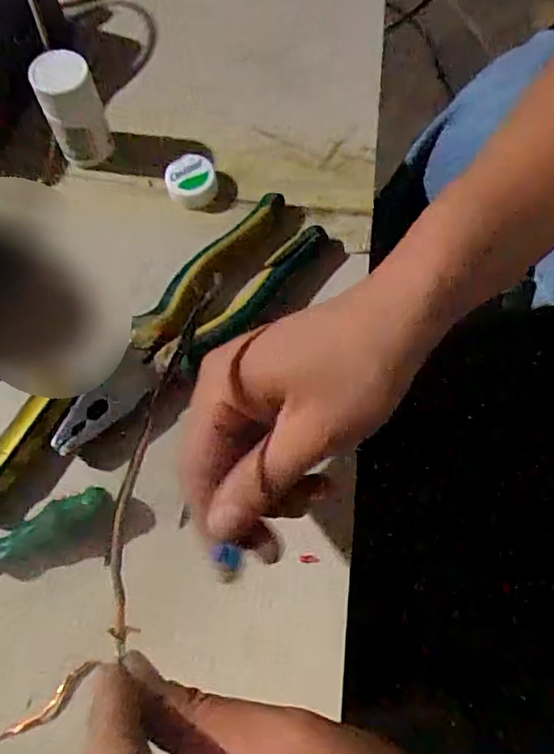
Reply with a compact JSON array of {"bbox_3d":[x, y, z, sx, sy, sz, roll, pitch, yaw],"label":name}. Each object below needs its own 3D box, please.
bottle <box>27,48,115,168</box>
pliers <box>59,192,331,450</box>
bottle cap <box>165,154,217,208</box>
[{"bbox_3d":[-0.124,-0.161,0.355,0.034,0.062,0.035,-12,73,-3],"label":"bottle"},{"bbox_3d":[-0.046,-0.028,0.330,0.053,0.024,0.189,39,77,11],"label":"pliers"},{"bbox_3d":[-0.054,-0.122,0.365,0.031,0.019,0.034,0,73,0],"label":"bottle cap"}]

